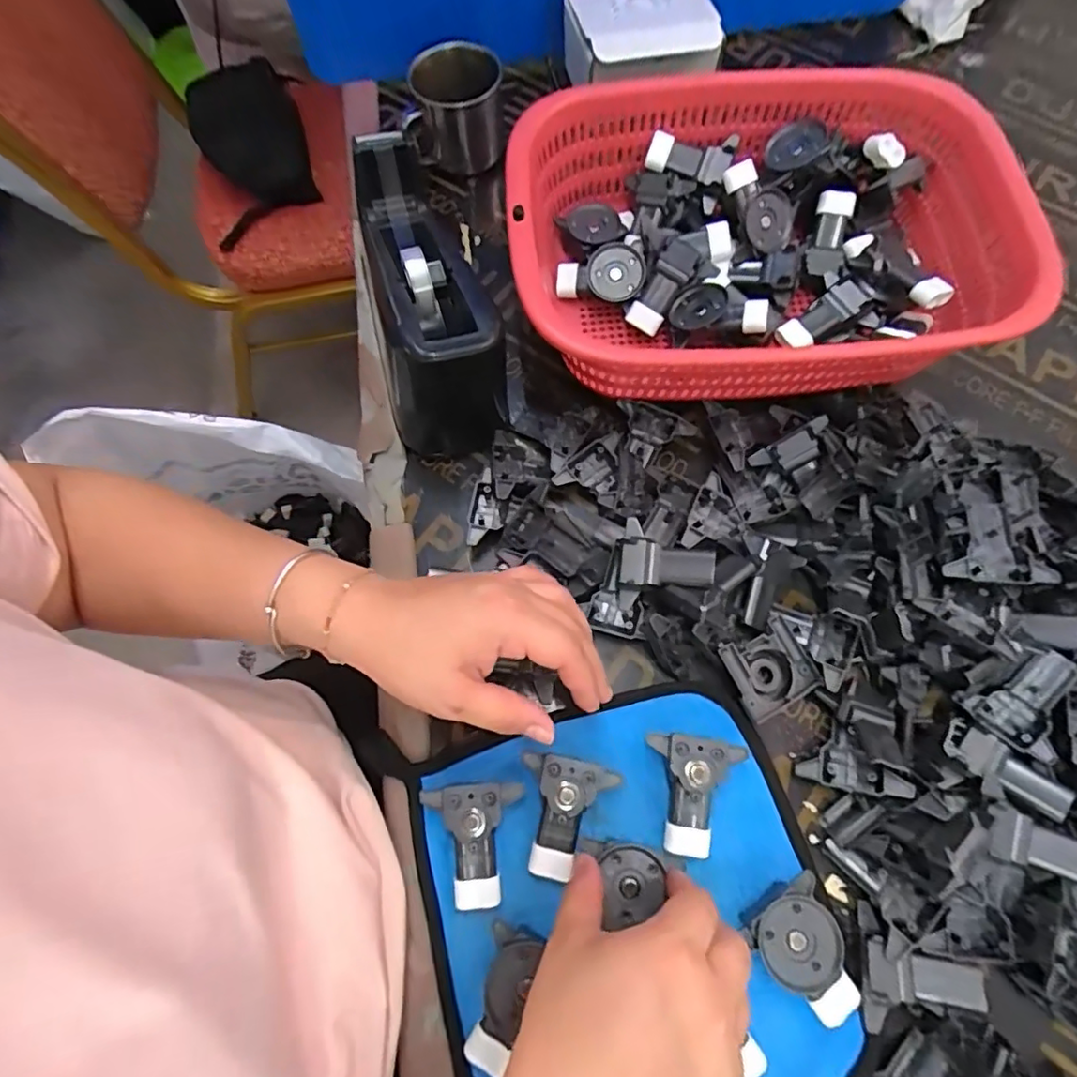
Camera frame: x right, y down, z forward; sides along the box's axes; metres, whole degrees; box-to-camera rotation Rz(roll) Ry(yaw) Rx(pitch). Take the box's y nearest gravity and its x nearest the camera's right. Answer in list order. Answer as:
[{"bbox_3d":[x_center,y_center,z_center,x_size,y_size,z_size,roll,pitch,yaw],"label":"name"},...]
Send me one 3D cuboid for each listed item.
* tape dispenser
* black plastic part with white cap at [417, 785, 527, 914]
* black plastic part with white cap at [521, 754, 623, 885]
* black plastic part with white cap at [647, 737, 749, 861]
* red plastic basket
[{"bbox_3d":[-0.082,-0.163,0.408,0.084,0.098,0.200,-18,71,-6],"label":"tape dispenser"},{"bbox_3d":[-0.034,0.172,0.326,0.054,0.015,0.064,-9,70,-3],"label":"black plastic part with white cap"},{"bbox_3d":[0.014,0.160,0.332,0.052,0.023,0.063,10,71,4],"label":"black plastic part with white cap"},{"bbox_3d":[0.090,0.149,0.336,0.054,0.023,0.063,9,70,3],"label":"black plastic part with white cap"},{"bbox_3d":[0.149,-0.213,0.432,0.325,0.097,0.243,-5,70,-2],"label":"red plastic basket"}]

